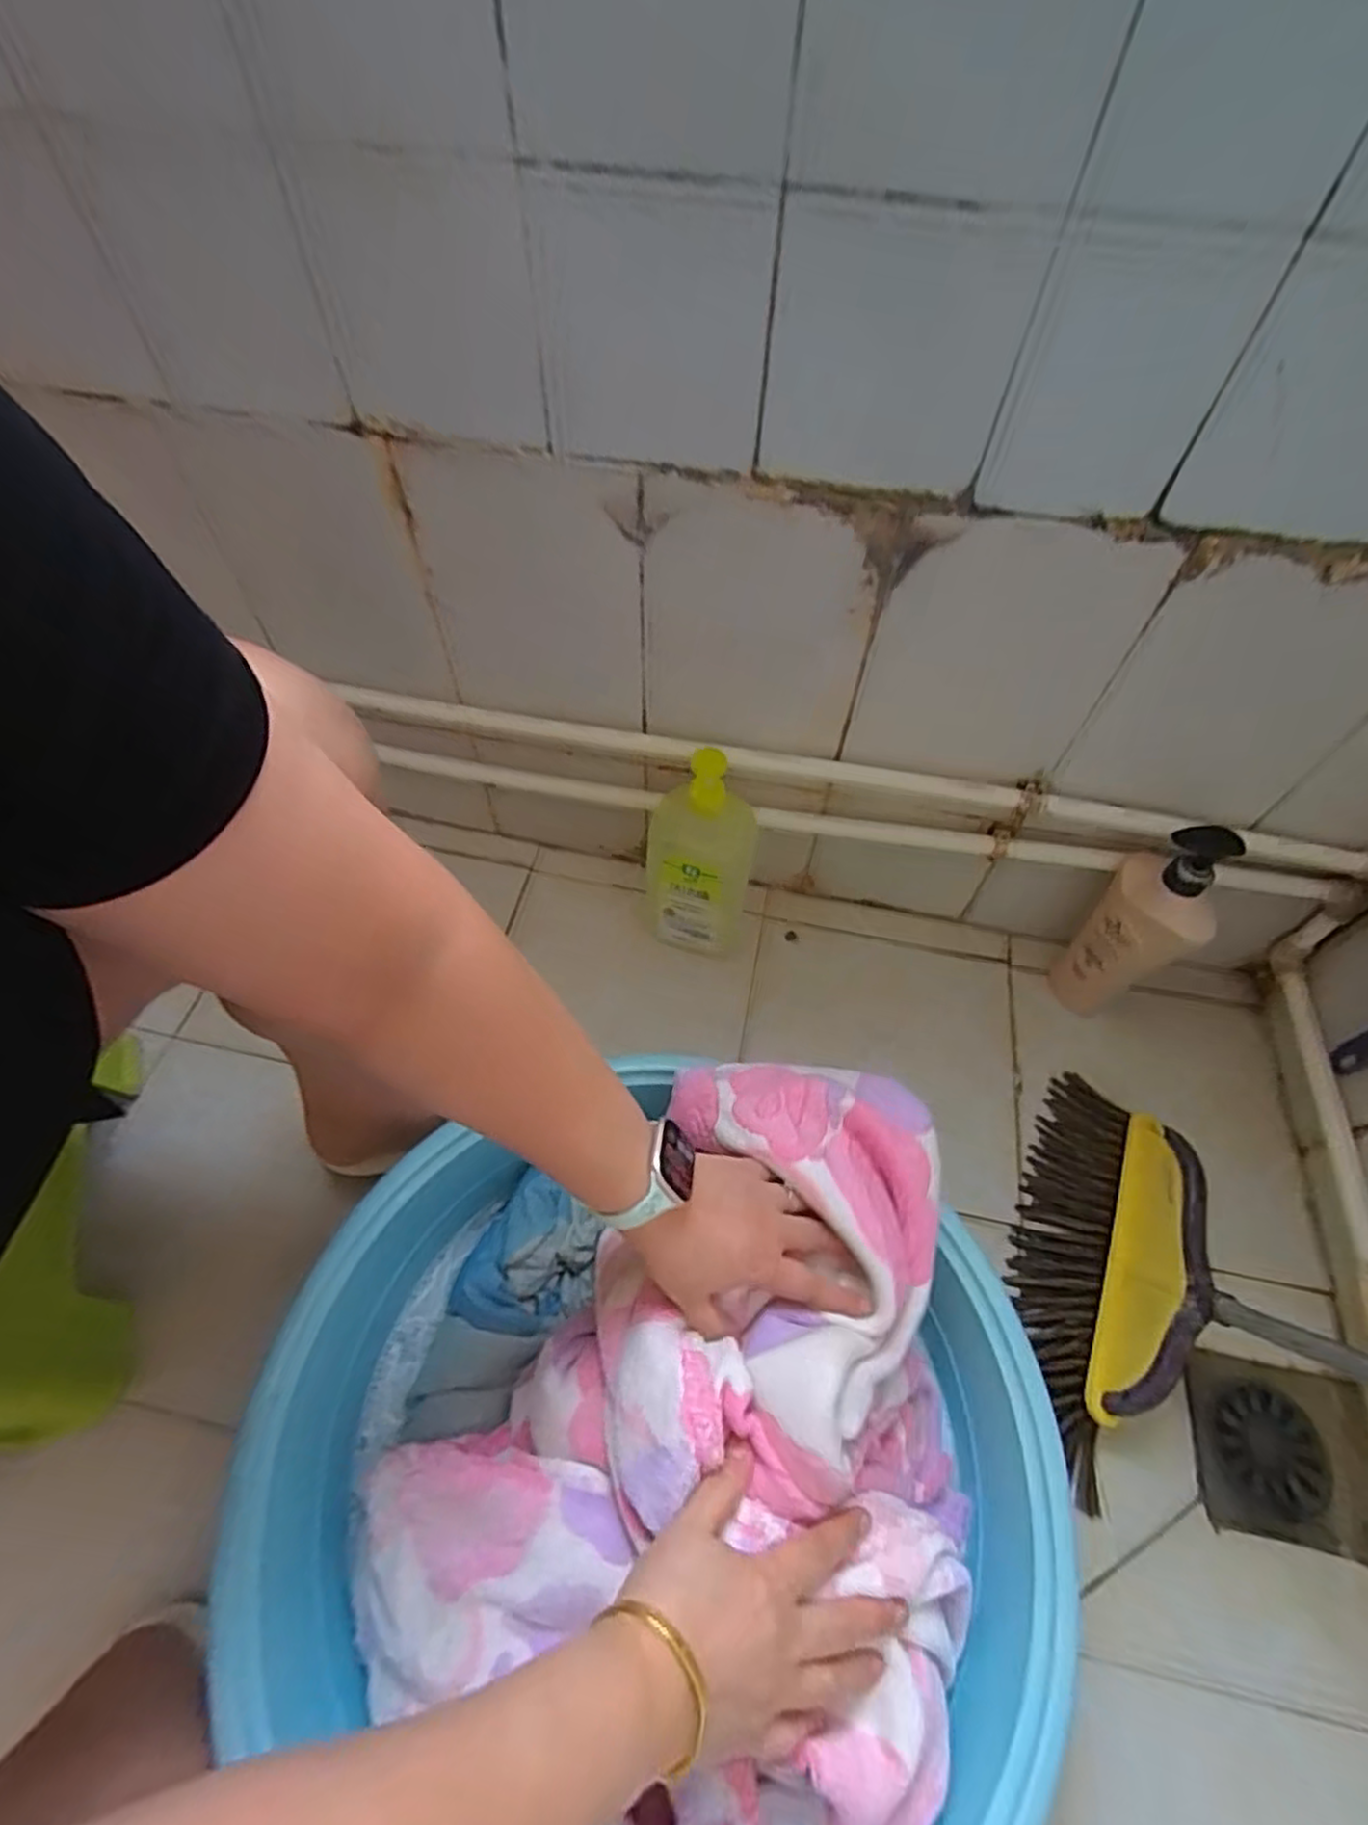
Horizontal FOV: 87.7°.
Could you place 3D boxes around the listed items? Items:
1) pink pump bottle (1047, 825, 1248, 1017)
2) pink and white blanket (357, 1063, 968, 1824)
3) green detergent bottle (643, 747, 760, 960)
[{"bbox_3d":[0.454,0.020,0.722,0.061,0.280,0.093,-36,63,-23],"label":"pink pump bottle"},{"bbox_3d":[0.041,0.320,0.485,0.338,0.154,0.429,26,59,16],"label":"pink and white blanket"},{"bbox_3d":[0.013,-0.038,0.768,0.114,0.250,0.067,22,58,13],"label":"green detergent bottle"}]

